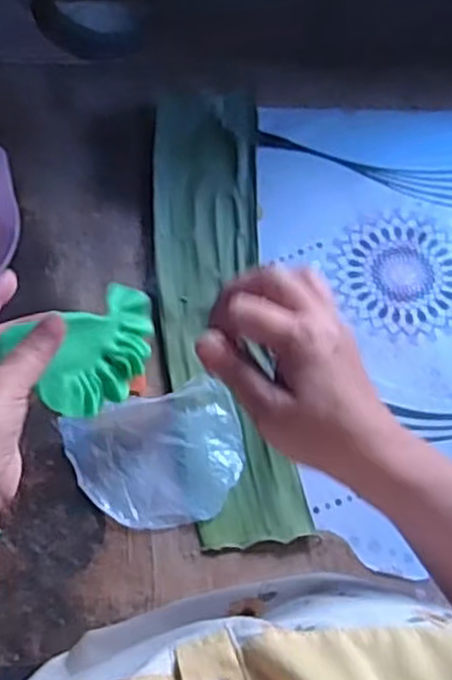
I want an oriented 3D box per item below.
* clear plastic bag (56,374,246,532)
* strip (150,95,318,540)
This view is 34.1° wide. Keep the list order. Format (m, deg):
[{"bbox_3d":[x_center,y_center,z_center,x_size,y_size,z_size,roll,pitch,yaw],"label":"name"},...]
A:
[{"bbox_3d":[-0.053,0.094,0.584,0.134,0.010,0.105,-14,70,-7],"label":"clear plastic bag"},{"bbox_3d":[-0.006,-0.036,0.635,0.101,0.013,0.413,-5,69,-4],"label":"strip"}]

